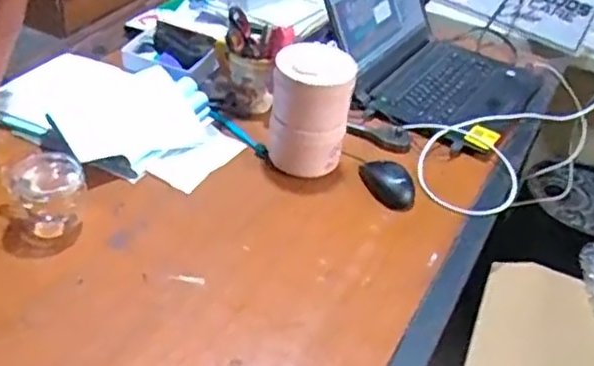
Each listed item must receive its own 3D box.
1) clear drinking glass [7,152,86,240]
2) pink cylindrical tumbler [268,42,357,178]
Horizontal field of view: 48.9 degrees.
[{"bbox_3d":[-0.322,0.011,0.842,0.065,0.090,0.080,25,42,23],"label":"clear drinking glass"},{"bbox_3d":[0.020,-0.108,0.968,0.114,0.158,0.105,3,38,-3],"label":"pink cylindrical tumbler"}]

